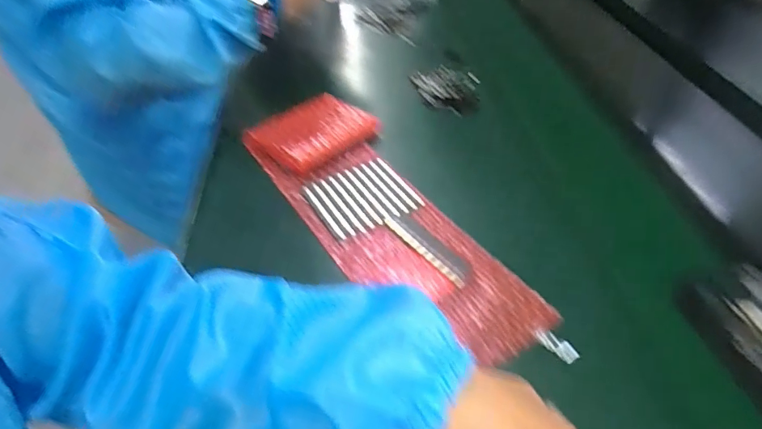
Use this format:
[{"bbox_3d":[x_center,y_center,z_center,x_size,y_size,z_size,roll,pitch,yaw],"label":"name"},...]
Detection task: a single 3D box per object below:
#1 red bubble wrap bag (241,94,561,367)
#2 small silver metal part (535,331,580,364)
[{"bbox_3d":[-0.001,-0.014,0.468,0.138,0.031,0.383,-23,48,-25],"label":"red bubble wrap bag"},{"bbox_3d":[0.131,0.096,0.350,0.011,0.006,0.031,-26,49,-27],"label":"small silver metal part"}]

